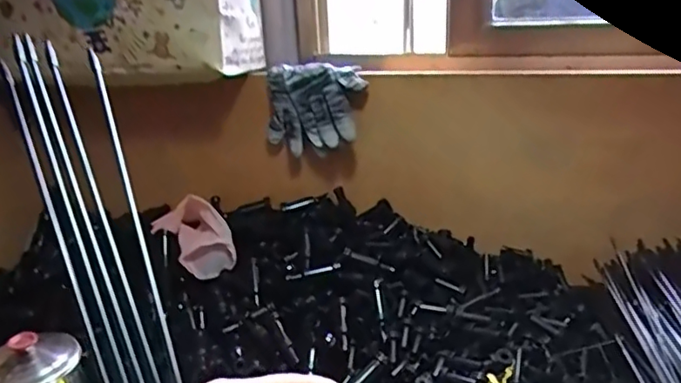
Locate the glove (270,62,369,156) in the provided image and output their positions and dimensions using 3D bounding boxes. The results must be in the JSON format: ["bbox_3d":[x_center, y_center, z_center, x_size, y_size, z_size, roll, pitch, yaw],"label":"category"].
[{"bbox_3d":[-0.035,-0.103,0.765,0.120,0.113,0.026,10,12,24],"label":"glove"}]

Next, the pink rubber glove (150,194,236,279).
[{"bbox_3d":[-0.200,0.055,0.811,0.062,0.086,0.140,-18,26,-32],"label":"pink rubber glove"}]

